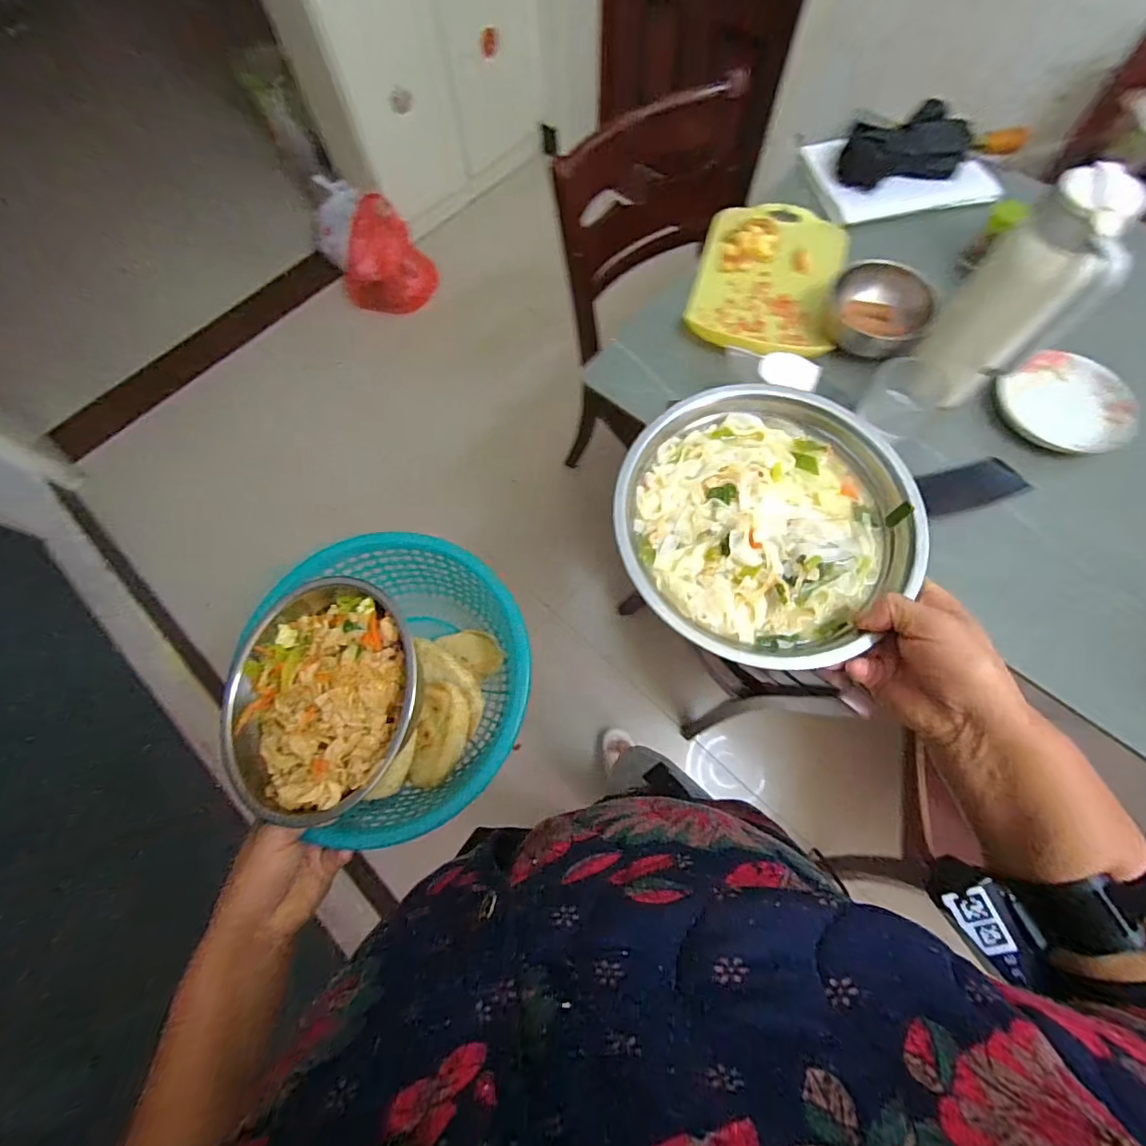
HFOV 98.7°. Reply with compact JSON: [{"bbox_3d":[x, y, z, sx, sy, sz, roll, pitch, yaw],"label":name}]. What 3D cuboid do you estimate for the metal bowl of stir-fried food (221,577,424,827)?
[{"bbox_3d":[-0.210,0.097,0.418,0.186,0.068,0.204,-30,62,6],"label":"metal bowl of stir-fried food"}]

